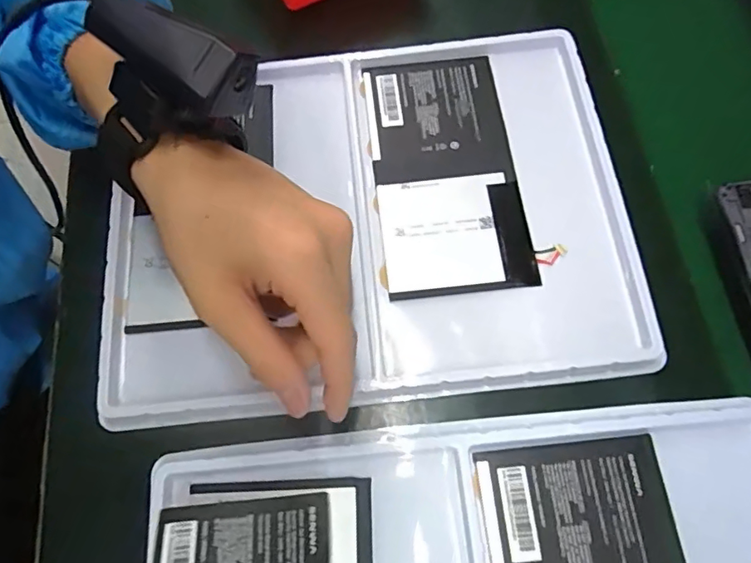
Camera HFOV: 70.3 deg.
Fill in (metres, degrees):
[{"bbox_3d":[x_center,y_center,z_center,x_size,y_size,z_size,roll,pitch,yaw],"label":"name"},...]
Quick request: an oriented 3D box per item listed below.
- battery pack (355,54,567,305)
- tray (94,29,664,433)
[{"bbox_3d":[0.047,-0.074,0.349,0.096,0.005,0.170,-7,68,0],"label":"battery pack"},{"bbox_3d":[-0.010,-0.046,0.342,0.316,0.018,0.243,-7,68,0],"label":"tray"}]

